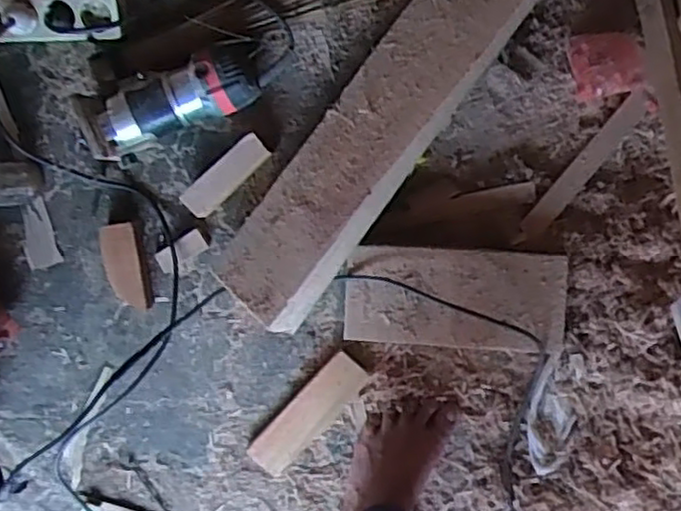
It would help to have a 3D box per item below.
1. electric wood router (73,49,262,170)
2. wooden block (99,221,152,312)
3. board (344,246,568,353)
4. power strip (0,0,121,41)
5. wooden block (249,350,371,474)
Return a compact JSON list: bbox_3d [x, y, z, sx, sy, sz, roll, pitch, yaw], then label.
[{"bbox_3d":[-0.201,-0.183,0.867,0.214,0.072,0.084,-19,96,4],"label":"electric wood router"},{"bbox_3d":[-0.274,0.016,0.925,0.048,0.025,0.113,-13,96,3],"label":"wooden block"},{"bbox_3d":[0.139,0.053,0.867,0.260,0.019,0.120,2,97,2],"label":"board"},{"bbox_3d":[-0.365,-0.282,0.864,0.200,0.039,0.063,1,97,2],"label":"power strip"},{"bbox_3d":[-0.041,0.211,0.947,0.058,0.012,0.188,42,96,-3],"label":"wooden block"}]

